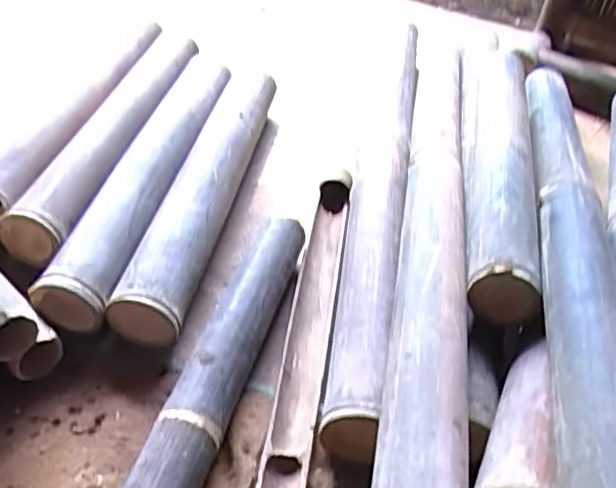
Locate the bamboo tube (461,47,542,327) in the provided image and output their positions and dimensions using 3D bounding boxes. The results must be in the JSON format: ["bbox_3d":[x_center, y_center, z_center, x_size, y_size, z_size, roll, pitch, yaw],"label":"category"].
[{"bbox_3d":[0.275,-0.173,0.963,0.086,0.094,0.749,11,42,5],"label":"bamboo tube"}]

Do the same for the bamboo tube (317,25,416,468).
[{"bbox_3d":[0.103,-0.100,0.935,0.074,0.077,0.887,10,40,4],"label":"bamboo tube"}]

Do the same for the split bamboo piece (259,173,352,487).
[{"bbox_3d":[-0.006,0.138,0.698,0.048,0.040,0.656,9,40,2],"label":"split bamboo piece"}]

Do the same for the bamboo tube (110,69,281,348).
[{"bbox_3d":[-0.129,-0.079,0.880,0.082,0.073,0.506,12,42,5],"label":"bamboo tube"}]

